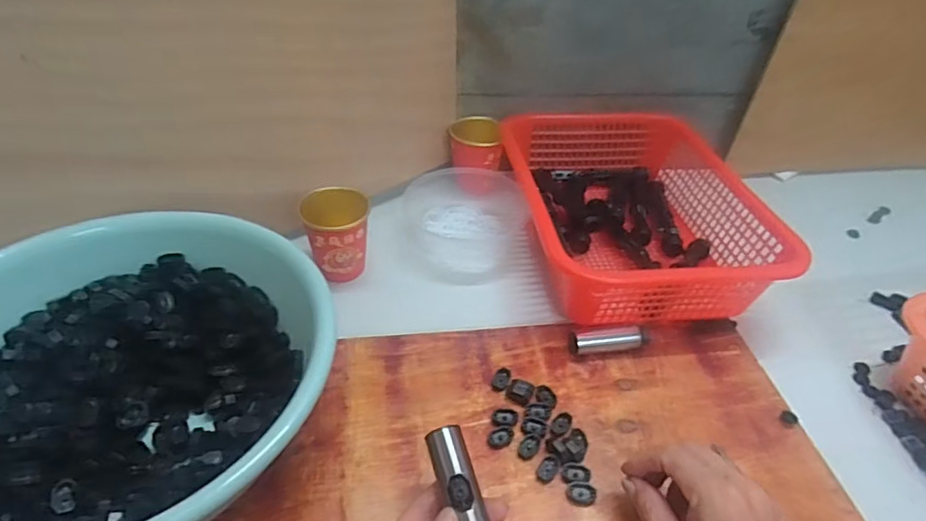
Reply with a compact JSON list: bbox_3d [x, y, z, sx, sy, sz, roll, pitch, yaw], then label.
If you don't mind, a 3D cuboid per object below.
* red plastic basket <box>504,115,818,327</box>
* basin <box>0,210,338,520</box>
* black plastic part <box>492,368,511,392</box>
[{"bbox_3d":[0.184,-0.062,0.633,0.241,0.090,0.312,-4,42,-9],"label":"red plastic basket"},{"bbox_3d":[-0.249,0.093,0.407,0.286,0.105,0.264,2,41,-2],"label":"basin"},{"bbox_3d":[0.035,0.106,0.491,0.015,0.007,0.024,16,43,13],"label":"black plastic part"}]

